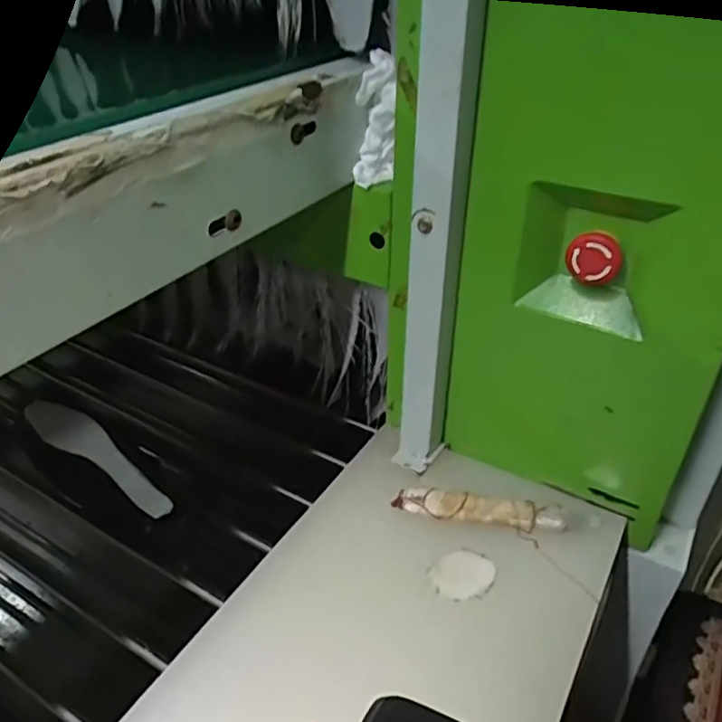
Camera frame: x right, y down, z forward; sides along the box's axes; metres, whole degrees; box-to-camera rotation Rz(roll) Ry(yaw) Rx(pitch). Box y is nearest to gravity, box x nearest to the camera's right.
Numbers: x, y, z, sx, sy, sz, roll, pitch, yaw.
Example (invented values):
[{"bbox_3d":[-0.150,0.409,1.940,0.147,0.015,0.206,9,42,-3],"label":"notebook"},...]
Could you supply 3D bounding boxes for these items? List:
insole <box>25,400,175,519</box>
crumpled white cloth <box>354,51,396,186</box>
[{"bbox_3d":[-0.251,0.086,0.607,0.196,0.008,0.040,27,57,21],"label":"insole"},{"bbox_3d":[0.012,-0.190,0.499,0.030,0.091,0.038,3,36,3],"label":"crumpled white cloth"}]

